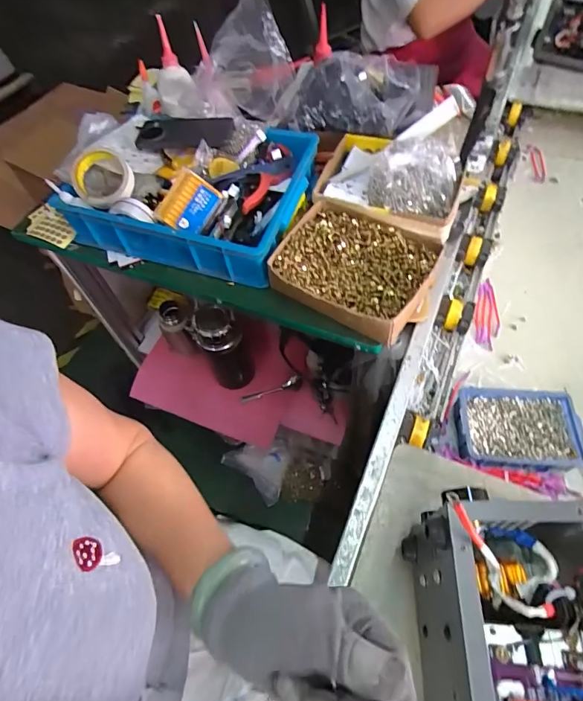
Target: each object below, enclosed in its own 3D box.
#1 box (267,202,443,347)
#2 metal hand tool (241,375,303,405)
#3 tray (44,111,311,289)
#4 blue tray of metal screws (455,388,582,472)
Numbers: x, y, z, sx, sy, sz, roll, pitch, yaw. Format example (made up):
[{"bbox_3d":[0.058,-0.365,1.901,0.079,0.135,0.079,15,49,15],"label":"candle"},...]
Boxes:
[{"bbox_3d":[0.093,-0.122,0.617,0.220,0.055,0.186,24,63,18],"label":"box"},{"bbox_3d":[-0.048,0.094,0.982,0.158,0.029,0.026,-18,57,13],"label":"metal hand tool"},{"bbox_3d":[-0.166,-0.271,0.713,0.373,0.114,0.275,17,61,15],"label":"tray"},{"bbox_3d":[0.296,0.109,0.557,0.152,0.049,0.105,1,58,5],"label":"blue tray of metal screws"}]

